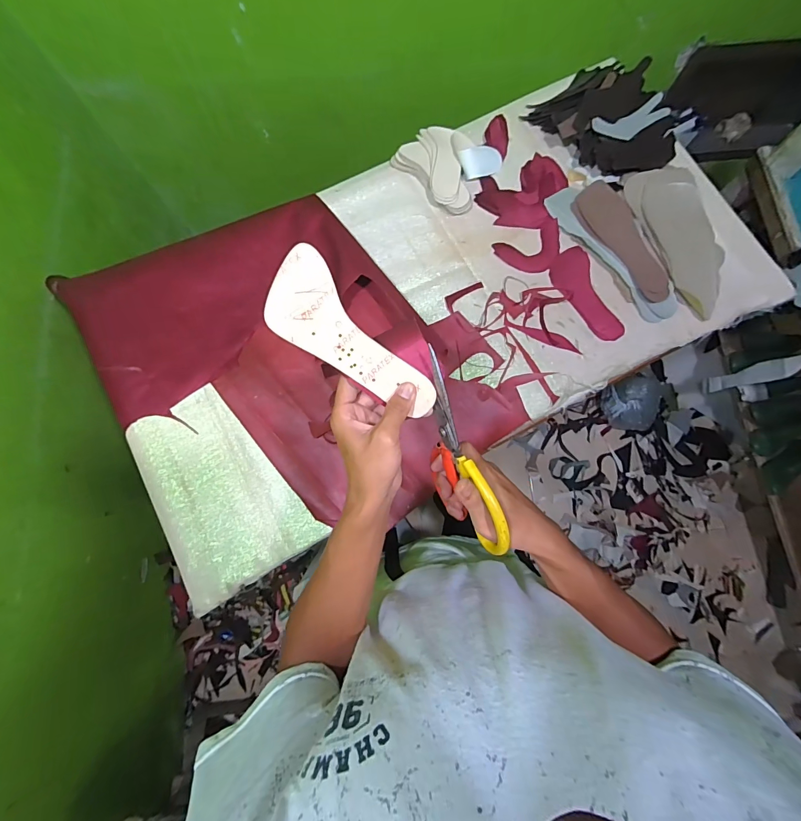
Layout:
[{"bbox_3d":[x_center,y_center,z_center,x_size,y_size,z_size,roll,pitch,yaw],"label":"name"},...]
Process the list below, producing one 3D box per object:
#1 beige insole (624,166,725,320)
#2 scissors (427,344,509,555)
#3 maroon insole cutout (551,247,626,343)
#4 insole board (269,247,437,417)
[{"bbox_3d":[0.533,-0.326,0.727,0.125,0.023,0.295,-13,78,-2],"label":"beige insole"},{"bbox_3d":[0.052,0.043,0.375,0.027,0.087,0.202,-21,94,-4],"label":"scissors"},{"bbox_3d":[0.353,-0.220,0.733,0.075,0.010,0.193,-21,78,-4],"label":"maroon insole cutout"},{"bbox_3d":[-0.045,-0.054,0.342,0.068,0.016,0.174,-39,111,11],"label":"insole board"}]

